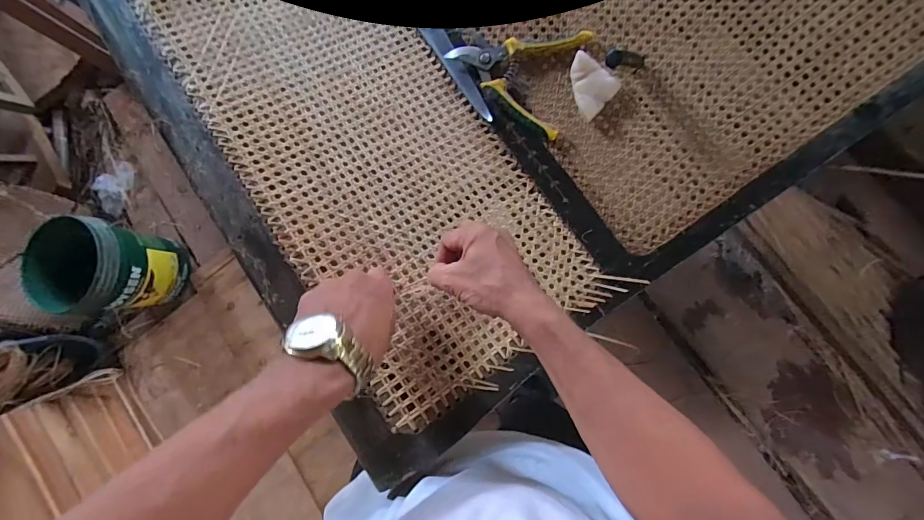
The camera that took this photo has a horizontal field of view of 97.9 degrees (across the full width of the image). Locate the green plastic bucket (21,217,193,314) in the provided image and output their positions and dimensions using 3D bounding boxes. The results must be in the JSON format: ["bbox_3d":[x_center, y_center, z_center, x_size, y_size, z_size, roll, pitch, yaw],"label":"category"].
[{"bbox_3d":[-1.156,0.026,1.335,0.308,0.308,0.293,-2,85,7],"label":"green plastic bucket"}]

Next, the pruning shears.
[{"bbox_3d":[0.069,-0.254,0.536,0.170,0.021,0.141,24,89,9],"label":"pruning shears"}]

